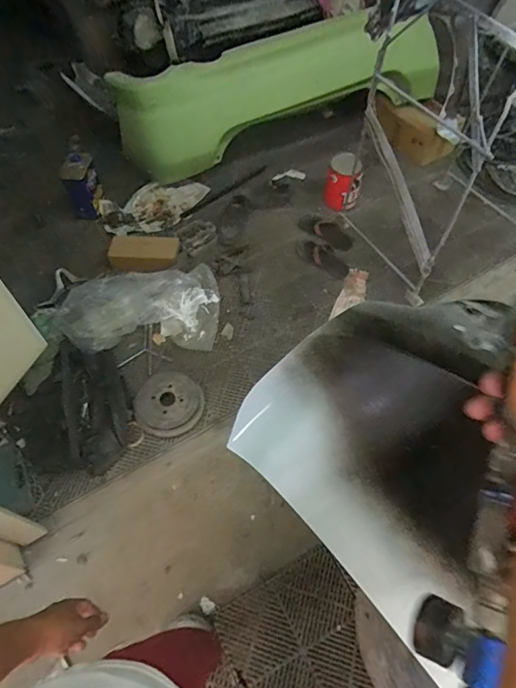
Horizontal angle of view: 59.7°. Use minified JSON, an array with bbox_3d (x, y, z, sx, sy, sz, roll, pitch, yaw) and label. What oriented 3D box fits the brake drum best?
[{"bbox_3d":[-0.313,0.212,1.598,0.222,0.078,0.234,0,58,-1],"label":"brake drum"}]

